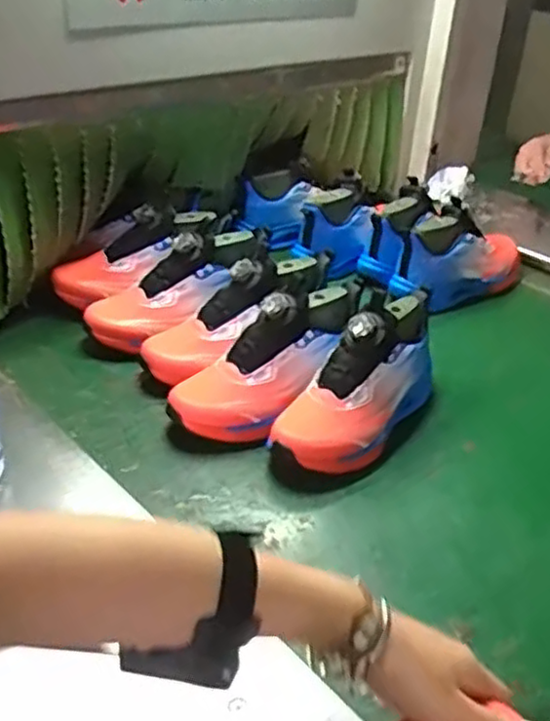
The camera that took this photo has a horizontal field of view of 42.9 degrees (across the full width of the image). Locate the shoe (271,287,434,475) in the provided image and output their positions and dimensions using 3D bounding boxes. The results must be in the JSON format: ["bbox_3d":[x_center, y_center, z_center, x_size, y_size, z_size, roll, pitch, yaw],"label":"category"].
[{"bbox_3d":[0.099,0.020,0.755,0.091,0.124,0.239,23,38,29],"label":"shoe"}]

